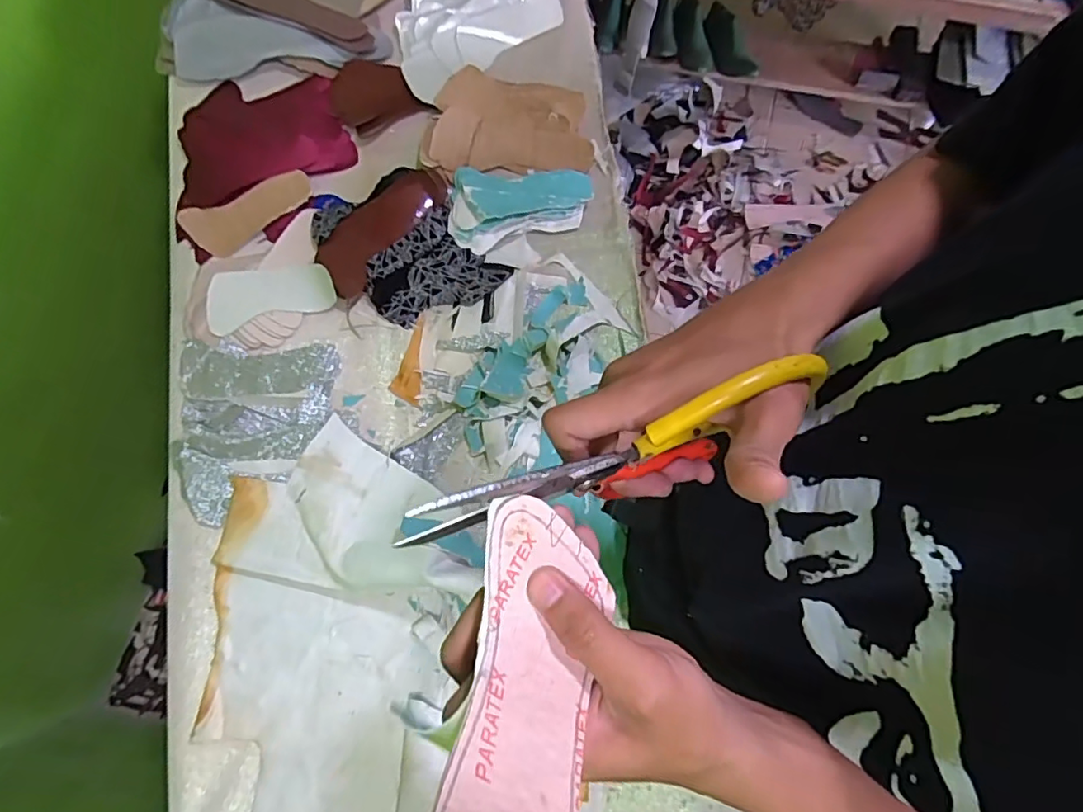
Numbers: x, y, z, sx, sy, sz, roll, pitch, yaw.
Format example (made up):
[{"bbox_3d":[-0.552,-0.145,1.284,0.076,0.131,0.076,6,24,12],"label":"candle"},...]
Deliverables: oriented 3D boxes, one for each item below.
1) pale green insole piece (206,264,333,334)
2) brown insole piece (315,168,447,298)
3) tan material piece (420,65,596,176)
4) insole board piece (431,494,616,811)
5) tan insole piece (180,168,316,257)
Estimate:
[{"bbox_3d":[-0.340,-0.139,0.694,0.155,0.012,0.067,-14,107,-4],"label":"pale green insole piece"},{"bbox_3d":[-0.206,-0.231,0.714,0.066,0.029,0.193,38,80,9],"label":"brown insole piece"},{"bbox_3d":[-0.046,-0.385,0.761,0.227,0.062,0.117,-1,77,0],"label":"tan material piece"},{"bbox_3d":[-0.005,0.107,0.197,0.048,0.049,0.147,5,40,2],"label":"insole board piece"},{"bbox_3d":[-0.383,-0.252,0.734,0.169,0.010,0.066,-22,94,-2],"label":"tan insole piece"}]

